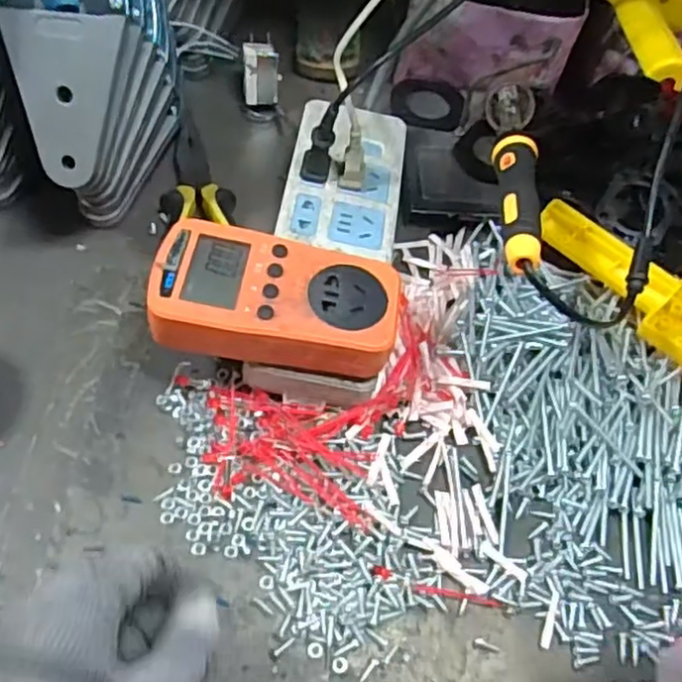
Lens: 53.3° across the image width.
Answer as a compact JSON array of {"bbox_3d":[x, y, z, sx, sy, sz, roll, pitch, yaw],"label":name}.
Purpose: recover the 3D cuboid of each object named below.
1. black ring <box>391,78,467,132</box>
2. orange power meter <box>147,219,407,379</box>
[{"bbox_3d":[0.067,-0.185,0.522,0.056,0.006,0.055,2,60,-3],"label":"black ring"},{"bbox_3d":[-0.032,-0.024,0.364,0.127,0.032,0.069,6,59,-4],"label":"orange power meter"}]

